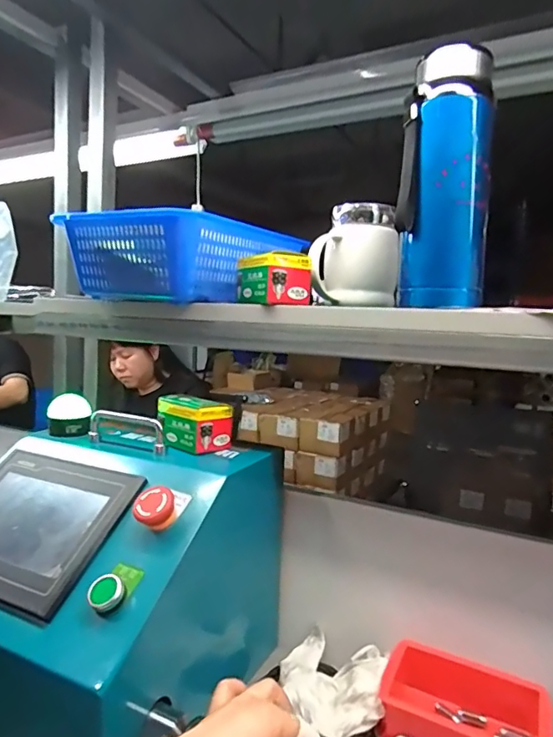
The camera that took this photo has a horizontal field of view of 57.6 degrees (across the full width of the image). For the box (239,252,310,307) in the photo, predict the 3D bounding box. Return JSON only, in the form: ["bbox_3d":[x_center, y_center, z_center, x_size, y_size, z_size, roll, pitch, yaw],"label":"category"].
[{"bbox_3d":[-0.005,-0.096,0.551,0.060,0.052,0.075,-1,7,-27],"label":"box"}]

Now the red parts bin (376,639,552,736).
[{"bbox_3d":[0.183,0.339,0.495,0.151,0.050,0.101,4,7,23],"label":"red parts bin"}]

